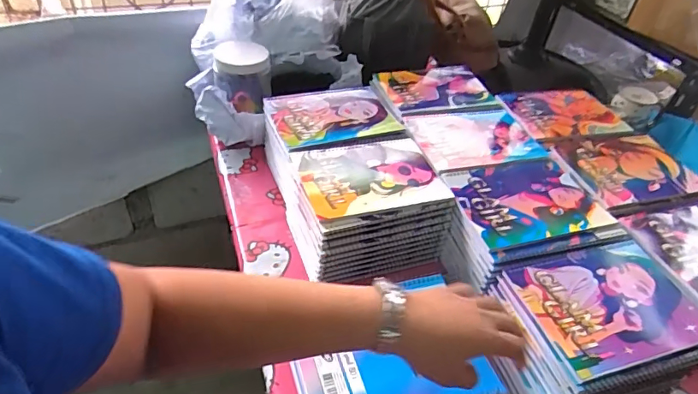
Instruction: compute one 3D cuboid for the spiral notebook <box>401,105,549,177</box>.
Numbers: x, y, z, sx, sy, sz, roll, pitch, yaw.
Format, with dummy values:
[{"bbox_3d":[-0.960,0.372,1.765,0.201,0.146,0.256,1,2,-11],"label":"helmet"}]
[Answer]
[{"bbox_3d":[0.201,-0.101,0.808,0.200,0.008,0.163,-10,44,-19],"label":"spiral notebook"}]

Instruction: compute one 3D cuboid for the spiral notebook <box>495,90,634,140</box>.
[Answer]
[{"bbox_3d":[0.394,-0.159,0.889,0.199,0.012,0.154,-4,43,-13],"label":"spiral notebook"}]

